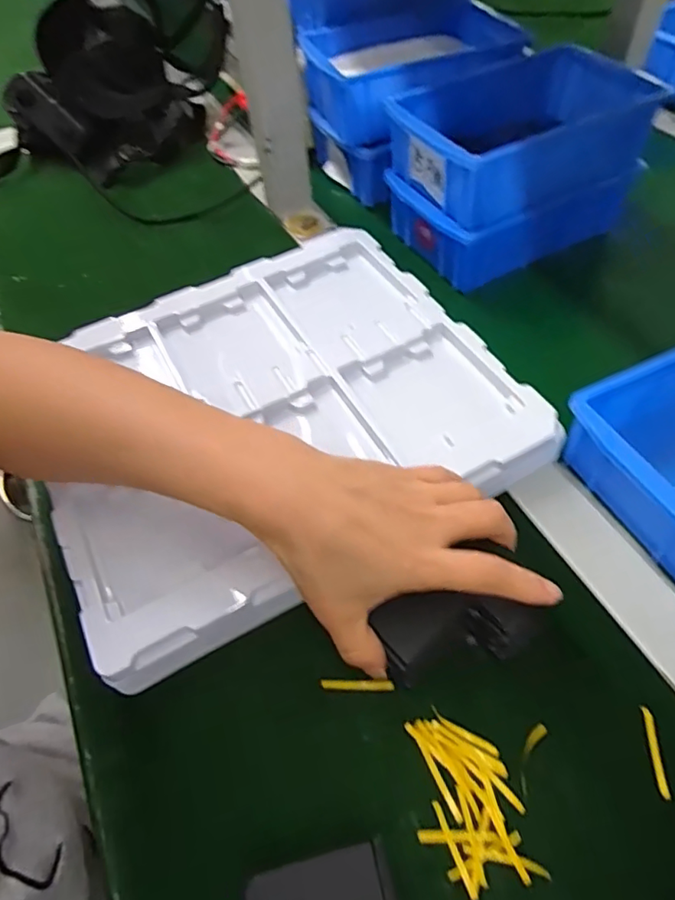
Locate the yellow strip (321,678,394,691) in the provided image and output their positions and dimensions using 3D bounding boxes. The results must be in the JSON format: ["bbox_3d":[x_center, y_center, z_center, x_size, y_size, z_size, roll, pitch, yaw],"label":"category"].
[{"bbox_3d":[0.011,0.131,0.305,0.040,0.004,0.006,0,54,4],"label":"yellow strip"}]

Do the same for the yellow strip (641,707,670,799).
[{"bbox_3d":[0.163,0.154,0.279,0.005,0.004,0.042,2,54,6],"label":"yellow strip"}]

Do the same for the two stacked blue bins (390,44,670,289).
[{"bbox_3d":[0.157,-0.260,0.499,0.201,0.119,0.148,-24,56,-11],"label":"two stacked blue bins"}]

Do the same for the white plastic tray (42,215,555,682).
[{"bbox_3d":[-0.049,-0.033,0.408,0.315,0.038,0.282,-26,56,-12],"label":"white plastic tray"}]

